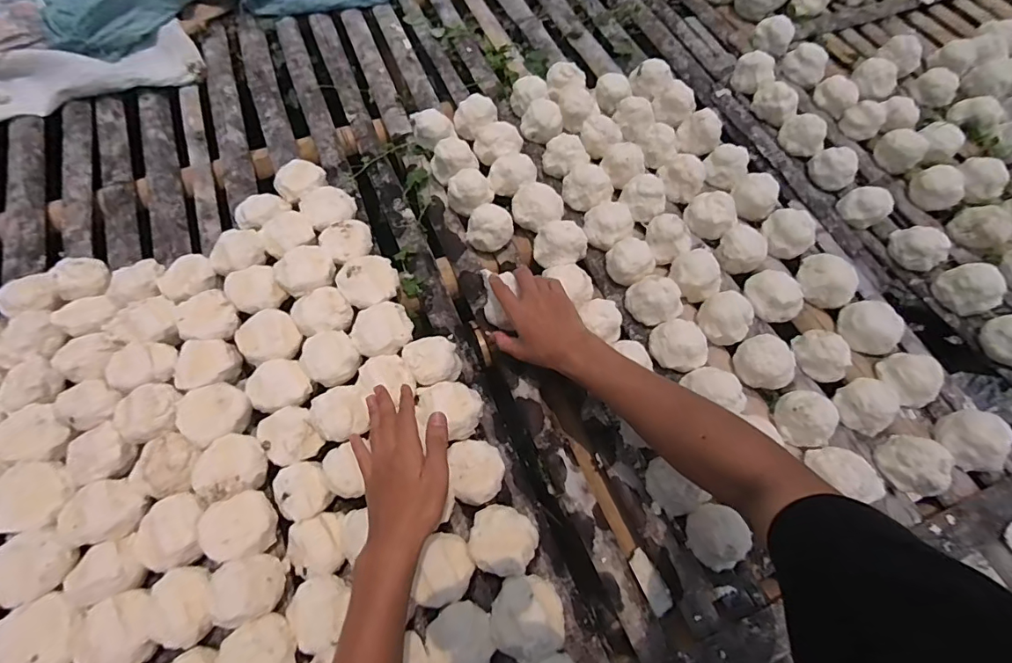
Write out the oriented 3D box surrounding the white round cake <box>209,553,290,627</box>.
[{"bbox_3d":[-0.270,0.270,0.521,0.061,0.052,0.062,1,65,-2],"label":"white round cake"}]

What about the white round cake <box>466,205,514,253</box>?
[{"bbox_3d":[-0.021,-0.157,0.741,0.059,0.048,0.061,1,65,-2],"label":"white round cake"}]

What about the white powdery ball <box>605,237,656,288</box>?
[{"bbox_3d":[0.180,-0.103,0.716,0.065,0.044,0.057,34,68,12],"label":"white powdery ball"}]

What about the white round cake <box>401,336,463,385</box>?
[{"bbox_3d":[-0.094,0.039,0.646,0.068,0.032,0.066,1,65,-2],"label":"white round cake"}]

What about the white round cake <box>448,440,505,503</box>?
[{"bbox_3d":[-0.035,0.168,0.589,0.066,0.041,0.077,-6,66,-6],"label":"white round cake"}]

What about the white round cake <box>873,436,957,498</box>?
[{"bbox_3d":[0.479,0.153,0.576,0.059,0.044,0.061,1,65,-2],"label":"white round cake"}]

